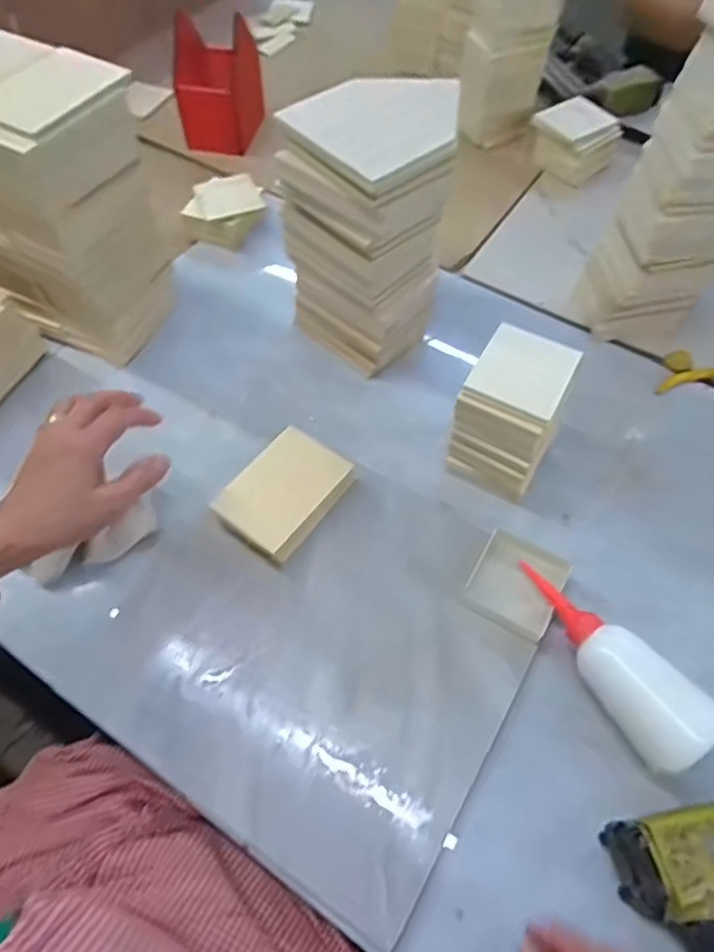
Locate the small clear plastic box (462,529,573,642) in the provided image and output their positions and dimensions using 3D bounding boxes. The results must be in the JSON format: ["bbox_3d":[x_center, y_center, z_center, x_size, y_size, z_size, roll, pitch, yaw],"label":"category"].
[{"bbox_3d":[0.131,0.089,0.497,0.069,0.019,0.070,26,61,16],"label":"small clear plastic box"}]

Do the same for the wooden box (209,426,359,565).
[{"bbox_3d":[-0.061,0.016,0.537,0.077,0.041,0.116,30,63,18],"label":"wooden box"}]

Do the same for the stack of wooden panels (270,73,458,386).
[{"bbox_3d":[0.021,-0.224,0.581,0.131,0.233,0.130,-38,65,-21],"label":"stack of wooden panels"}]

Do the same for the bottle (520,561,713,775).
[{"bbox_3d":[0.179,0.134,0.452,0.059,0.051,0.173,-33,63,-19],"label":"bottle"}]

